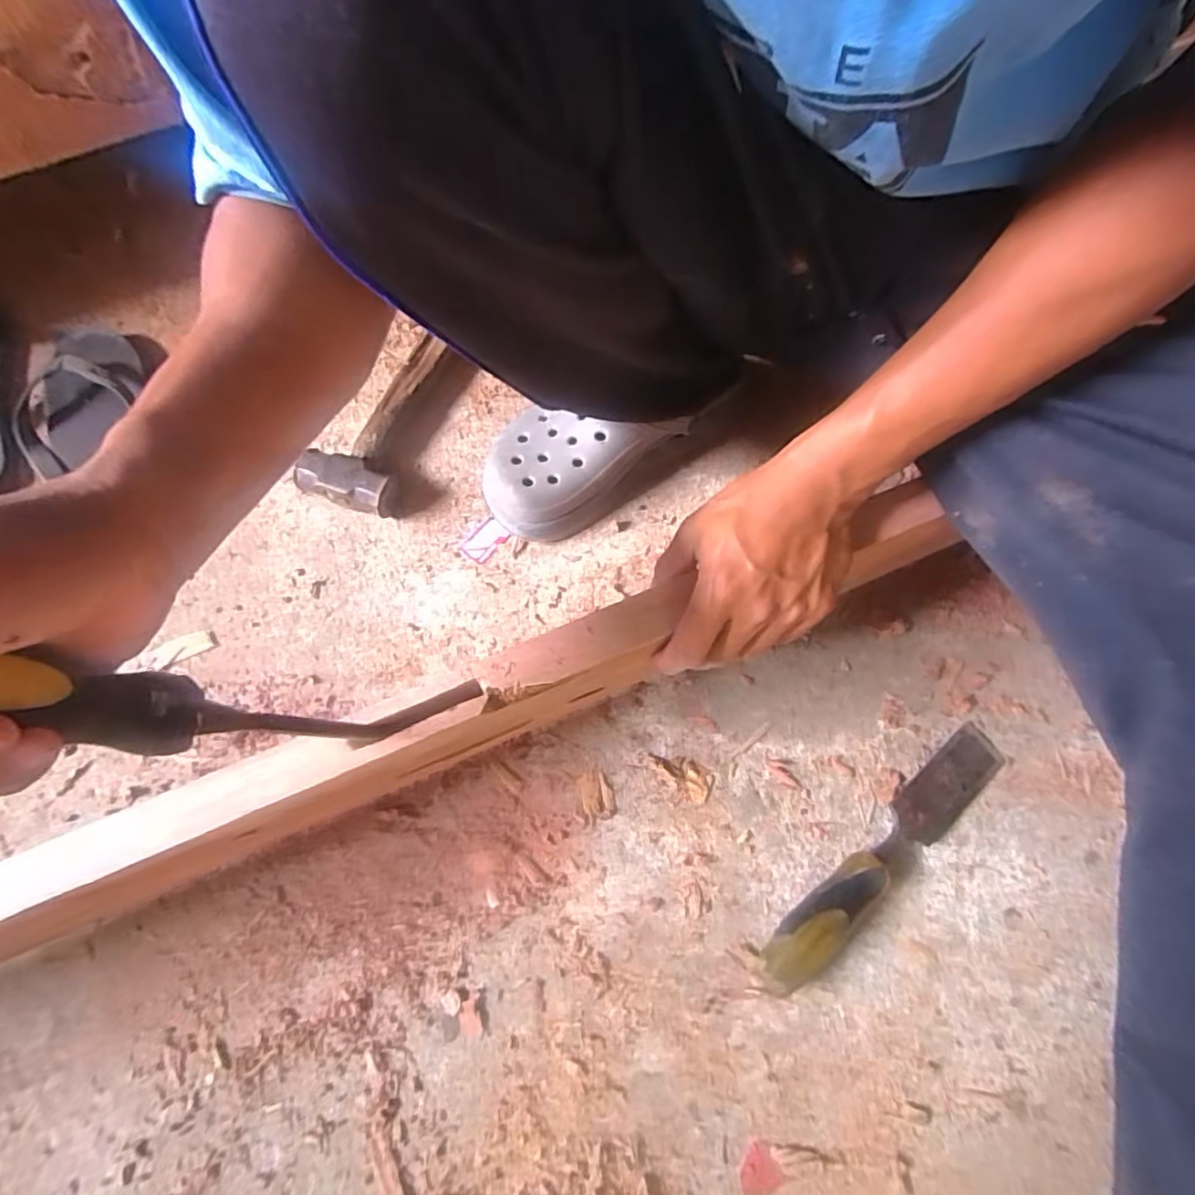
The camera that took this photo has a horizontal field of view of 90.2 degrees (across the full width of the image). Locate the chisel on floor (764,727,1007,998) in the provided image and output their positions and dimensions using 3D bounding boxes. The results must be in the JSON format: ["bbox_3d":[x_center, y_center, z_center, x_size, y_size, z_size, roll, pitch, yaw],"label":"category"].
[{"bbox_3d":[0.204,0.179,0.418,0.240,0.035,0.037,-39,72,-12],"label":"chisel on floor"}]

